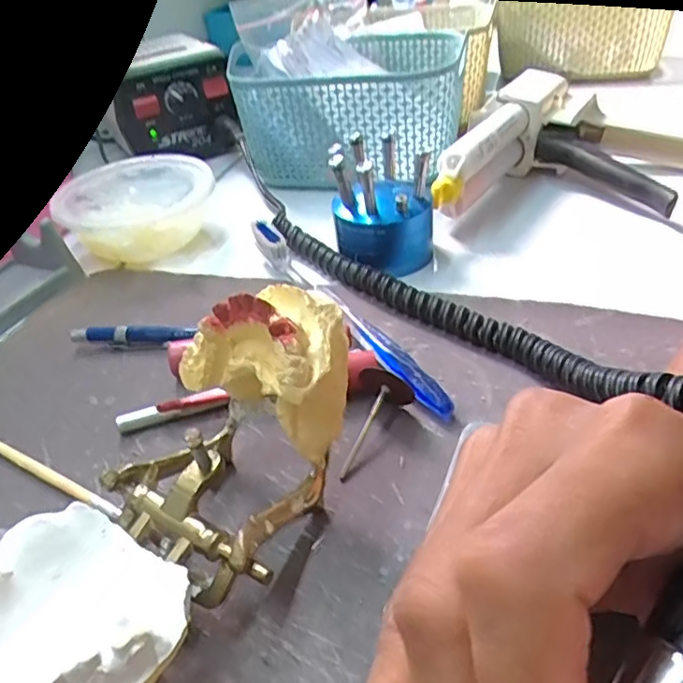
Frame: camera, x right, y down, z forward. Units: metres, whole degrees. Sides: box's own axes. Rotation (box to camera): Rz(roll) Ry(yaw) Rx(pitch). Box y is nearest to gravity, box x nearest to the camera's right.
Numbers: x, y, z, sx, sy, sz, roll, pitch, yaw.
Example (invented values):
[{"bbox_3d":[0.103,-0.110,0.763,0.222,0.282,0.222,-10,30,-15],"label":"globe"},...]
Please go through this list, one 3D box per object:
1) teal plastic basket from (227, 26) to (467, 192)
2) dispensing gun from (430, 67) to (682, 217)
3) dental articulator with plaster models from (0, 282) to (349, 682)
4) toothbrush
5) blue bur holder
[{"bbox_3d":[0.010,-0.179,0.483,0.157,0.082,0.122,3,39,13],"label":"teal plastic basket"},{"bbox_3d":[0.159,-0.126,0.411,0.152,0.055,0.187,16,43,28],"label":"dispensing gun"},{"bbox_3d":[-0.055,0.050,0.197,0.068,0.077,0.147,15,43,27],"label":"dental articulator with plaster models"},{"bbox_3d":[-0.003,-0.019,0.321,0.012,0.024,0.182,-24,41,-21],"label":"toothbrush"},{"bbox_3d":[0.024,-0.083,0.365,0.055,0.064,0.057,-2,38,7],"label":"blue bur holder"}]

